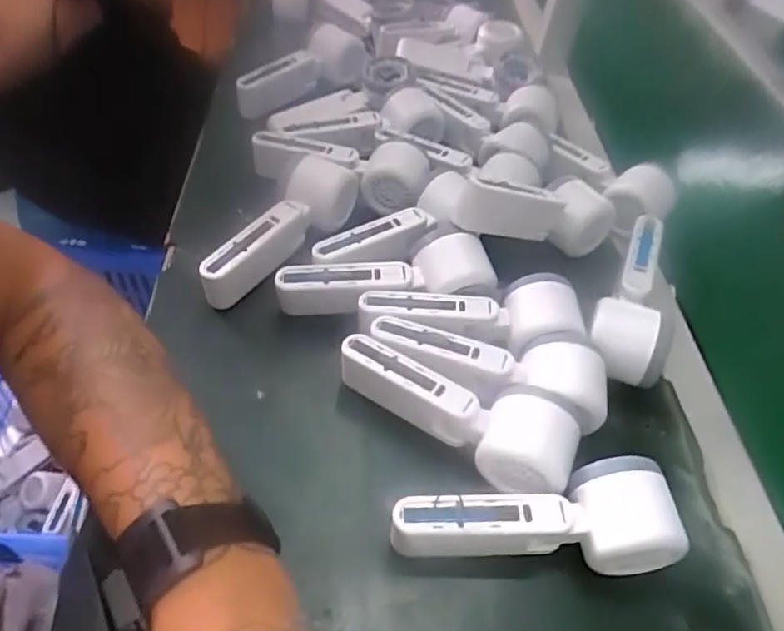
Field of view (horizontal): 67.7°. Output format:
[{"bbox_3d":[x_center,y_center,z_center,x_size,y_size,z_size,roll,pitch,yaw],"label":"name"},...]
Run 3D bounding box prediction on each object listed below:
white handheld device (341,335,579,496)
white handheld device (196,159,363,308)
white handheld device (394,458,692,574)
[{"bbox_3d":[0.041,0.060,0.390,0.164,0.057,0.055,30,52,16],"label":"white handheld device"},{"bbox_3d":[-0.087,-0.071,0.476,0.062,0.051,0.155,24,50,11],"label":"white handheld device"},{"bbox_3d":[0.082,0.117,0.347,0.162,0.057,0.053,5,49,-4],"label":"white handheld device"}]

